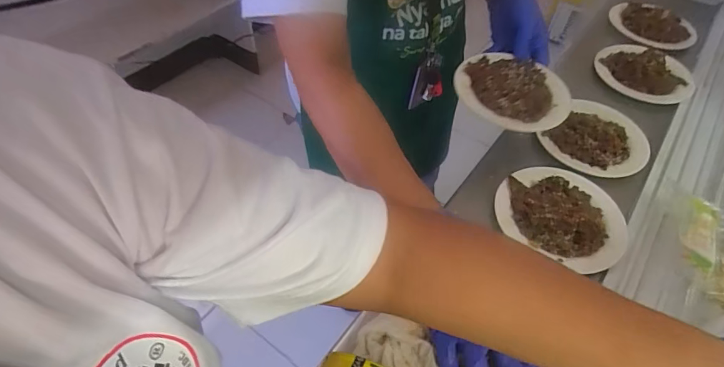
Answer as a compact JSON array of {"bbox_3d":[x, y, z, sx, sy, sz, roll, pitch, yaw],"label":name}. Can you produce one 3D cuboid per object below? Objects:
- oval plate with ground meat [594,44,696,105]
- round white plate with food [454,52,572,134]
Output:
[{"bbox_3d":[0.463,-0.186,0.713,0.130,0.019,0.144,-37,59,-25],"label":"oval plate with ground meat"},{"bbox_3d":[0.193,-0.120,0.562,0.143,0.027,0.119,20,54,17],"label":"round white plate with food"}]

